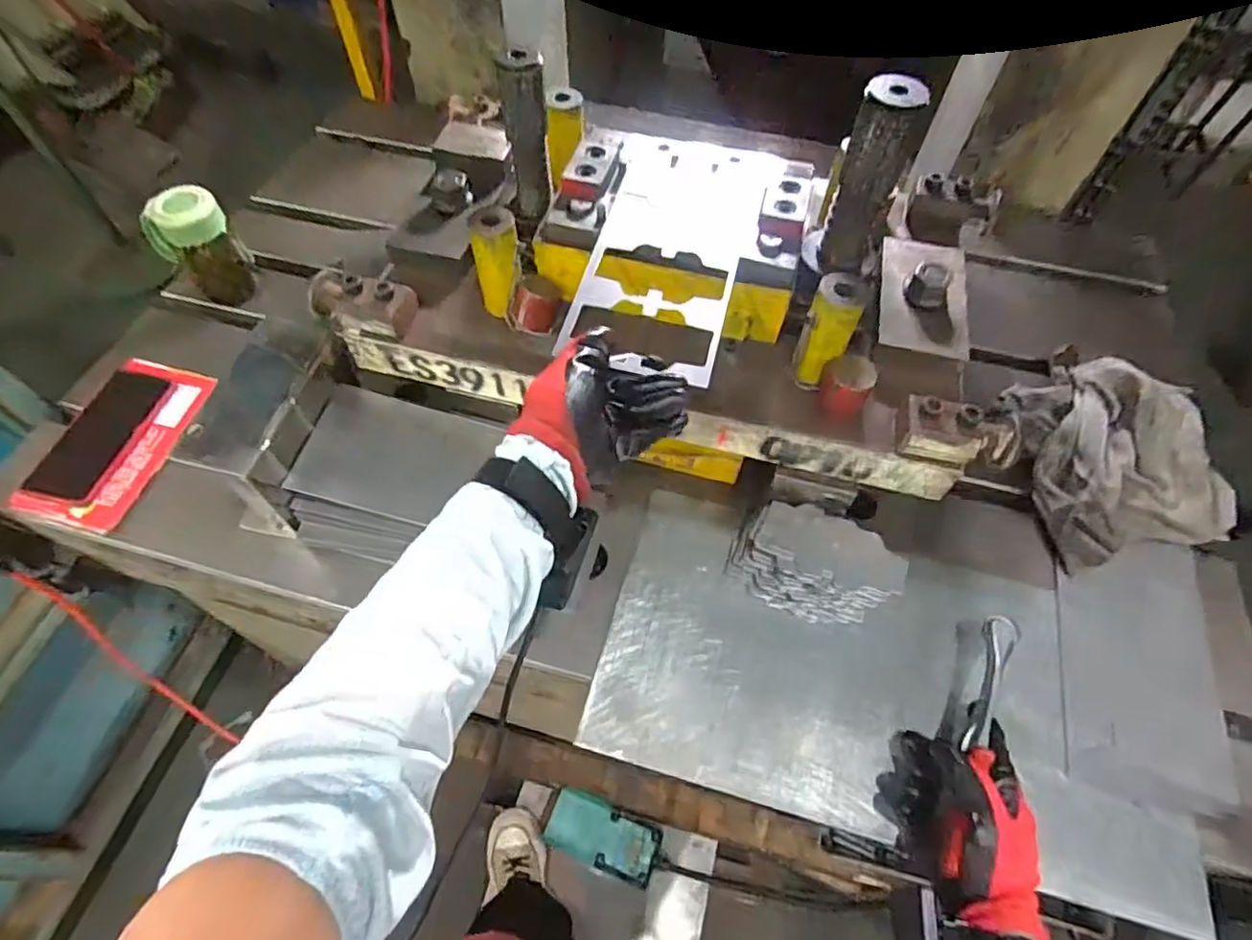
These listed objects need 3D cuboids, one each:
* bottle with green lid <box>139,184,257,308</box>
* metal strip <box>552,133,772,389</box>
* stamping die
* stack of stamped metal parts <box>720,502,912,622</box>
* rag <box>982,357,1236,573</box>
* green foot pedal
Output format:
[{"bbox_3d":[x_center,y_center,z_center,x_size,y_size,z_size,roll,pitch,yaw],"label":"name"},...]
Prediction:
[{"bbox_3d":[-0.493,-0.259,0.734,0.058,0.127,0.069,32,62,18],"label":"bottle with green lid"},{"bbox_3d":[0.043,-0.200,0.547,0.127,0.006,0.291,13,59,6],"label":"metal strip"},{"bbox_3d":[0.052,-0.212,0.581,0.599,0.236,0.331,16,58,9],"label":"stamping die"},{"bbox_3d":[0.175,0.085,0.582,0.149,0.058,0.086,18,59,10],"label":"stack of stamped metal parts"},{"bbox_3d":[0.494,-0.025,0.647,0.191,0.066,0.216,-11,58,-8],"label":"rag"},{"bbox_3d":[-0.038,0.658,1.132,0.216,0.073,0.102,31,59,-9],"label":"green foot pedal"}]

